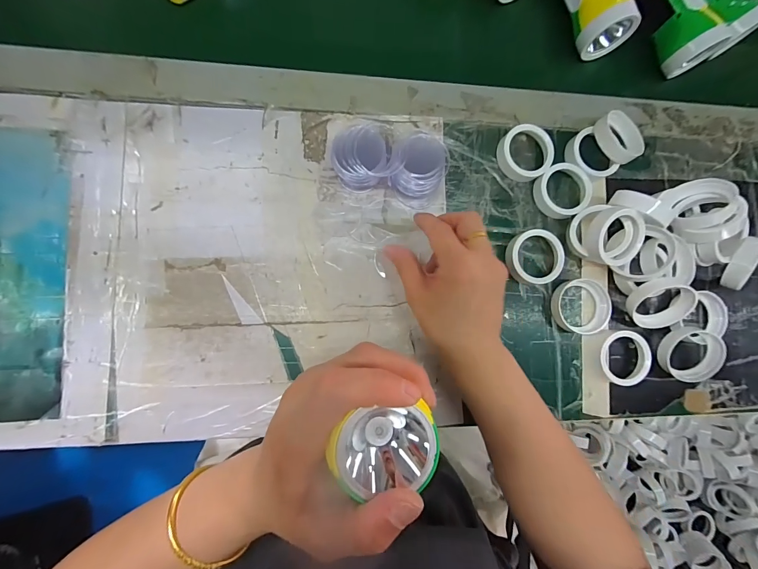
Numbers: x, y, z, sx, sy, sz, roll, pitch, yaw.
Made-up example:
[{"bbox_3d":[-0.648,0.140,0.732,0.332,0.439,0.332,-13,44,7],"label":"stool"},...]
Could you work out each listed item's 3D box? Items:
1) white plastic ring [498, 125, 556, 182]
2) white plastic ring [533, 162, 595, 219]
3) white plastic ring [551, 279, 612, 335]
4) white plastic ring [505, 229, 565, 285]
[{"bbox_3d":[0.147,-0.132,0.339,0.046,0.017,0.053,-27,90,-8],"label":"white plastic ring"},{"bbox_3d":[0.183,-0.093,0.334,0.046,0.019,0.051,-32,91,-8],"label":"white plastic ring"},{"bbox_3d":[0.201,0.021,0.336,0.057,0.016,0.053,0,87,-7],"label":"white plastic ring"},{"bbox_3d":[0.153,-0.027,0.333,0.052,0.019,0.053,0,87,-7],"label":"white plastic ring"}]

